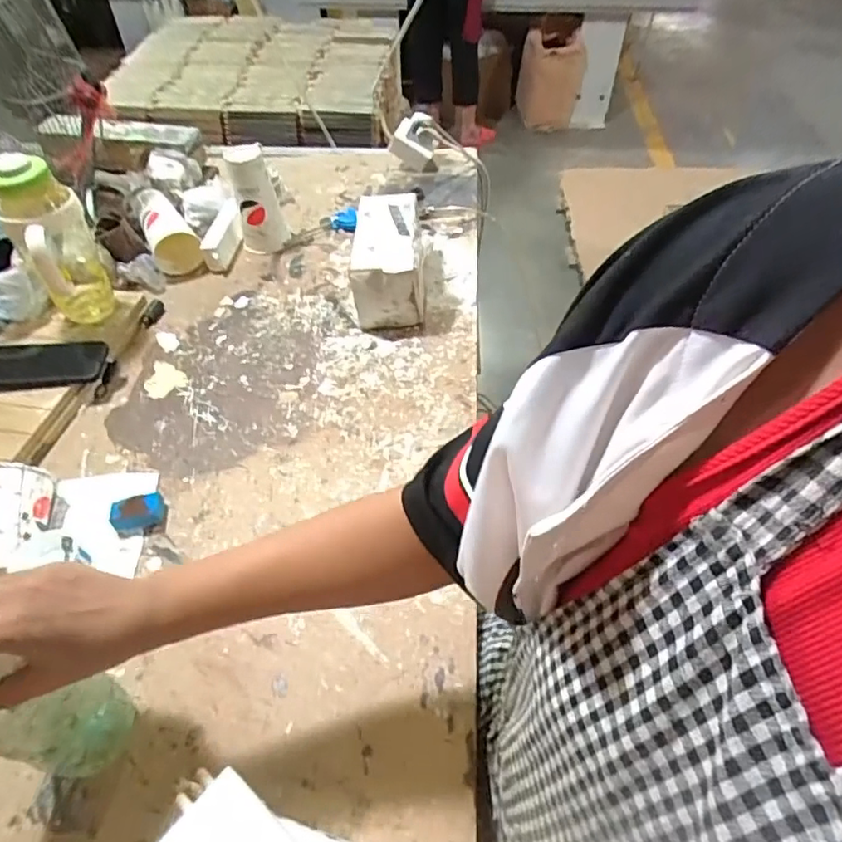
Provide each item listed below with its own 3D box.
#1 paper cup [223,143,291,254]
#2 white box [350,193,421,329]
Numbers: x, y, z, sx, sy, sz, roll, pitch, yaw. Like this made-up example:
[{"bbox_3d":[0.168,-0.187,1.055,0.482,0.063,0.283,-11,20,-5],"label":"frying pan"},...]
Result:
[{"bbox_3d":[-0.291,-0.393,1.029,0.079,0.167,0.093,-15,49,-10],"label":"paper cup"},{"bbox_3d":[-0.049,-0.252,0.924,0.098,0.108,0.237,-3,48,3],"label":"white box"}]

